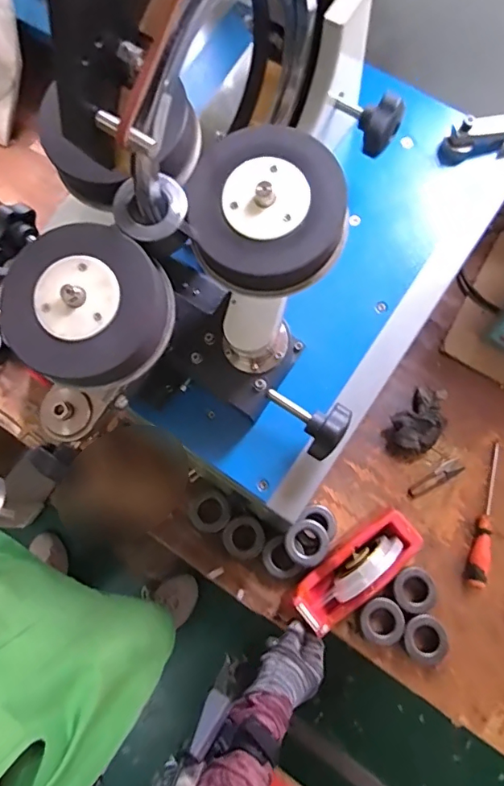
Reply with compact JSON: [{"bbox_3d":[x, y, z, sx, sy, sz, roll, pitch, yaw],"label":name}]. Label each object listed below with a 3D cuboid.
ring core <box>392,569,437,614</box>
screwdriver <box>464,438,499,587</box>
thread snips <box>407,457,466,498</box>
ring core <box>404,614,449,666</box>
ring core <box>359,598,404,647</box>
[{"bbox_3d":[0.230,0.282,0.719,0.060,0.040,0.057,0,73,1],"label":"ring core"},{"bbox_3d":[0.353,0.180,0.756,0.025,0.031,0.220,17,74,7],"label":"screwdriver"},{"bbox_3d":[0.287,0.133,0.786,0.097,0.004,0.025,-28,74,-7],"label":"thread snips"},{"bbox_3d":[0.240,0.343,0.702,0.060,0.046,0.061,0,73,1],"label":"ring core"},{"bbox_3d":[0.181,0.321,0.709,0.060,0.041,0.061,0,73,1],"label":"ring core"}]

